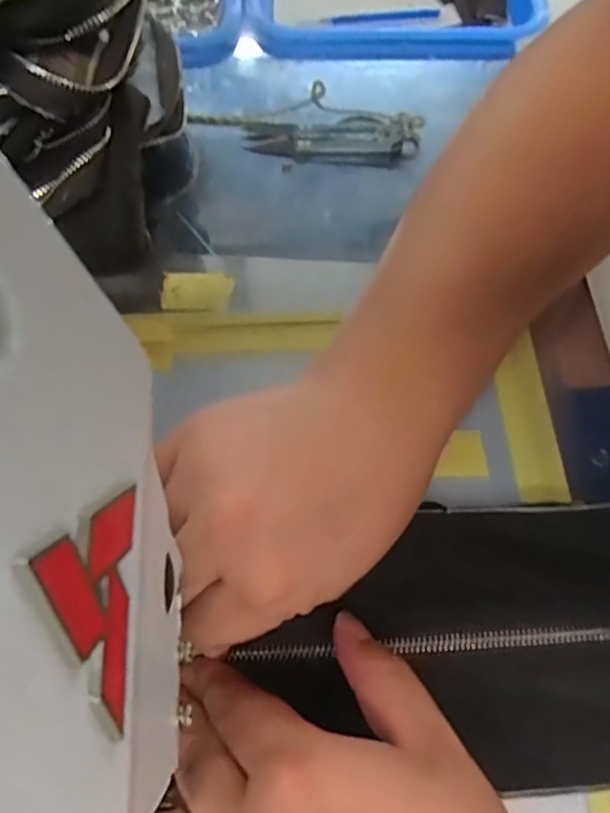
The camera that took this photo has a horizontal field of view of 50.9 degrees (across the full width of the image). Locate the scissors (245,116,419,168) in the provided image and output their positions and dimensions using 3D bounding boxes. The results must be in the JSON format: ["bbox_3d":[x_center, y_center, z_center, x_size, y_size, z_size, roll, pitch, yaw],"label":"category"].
[{"bbox_3d":[0.018,-0.176,0.419,0.107,0.008,0.037,5,64,1],"label":"scissors"}]

